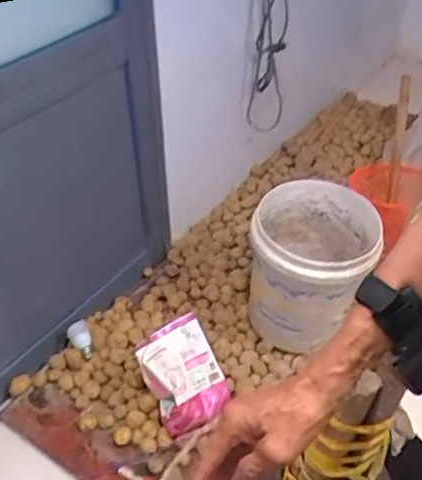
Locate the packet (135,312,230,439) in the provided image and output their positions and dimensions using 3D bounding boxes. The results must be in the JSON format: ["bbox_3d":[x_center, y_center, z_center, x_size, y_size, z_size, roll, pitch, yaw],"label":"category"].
[{"bbox_3d":[-0.063,0.310,1.374,0.171,0.067,0.237,-25,86,-23],"label":"packet"}]

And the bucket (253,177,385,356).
[{"bbox_3d":[0.240,0.090,1.449,0.265,0.410,0.292,1,41,3],"label":"bucket"}]

